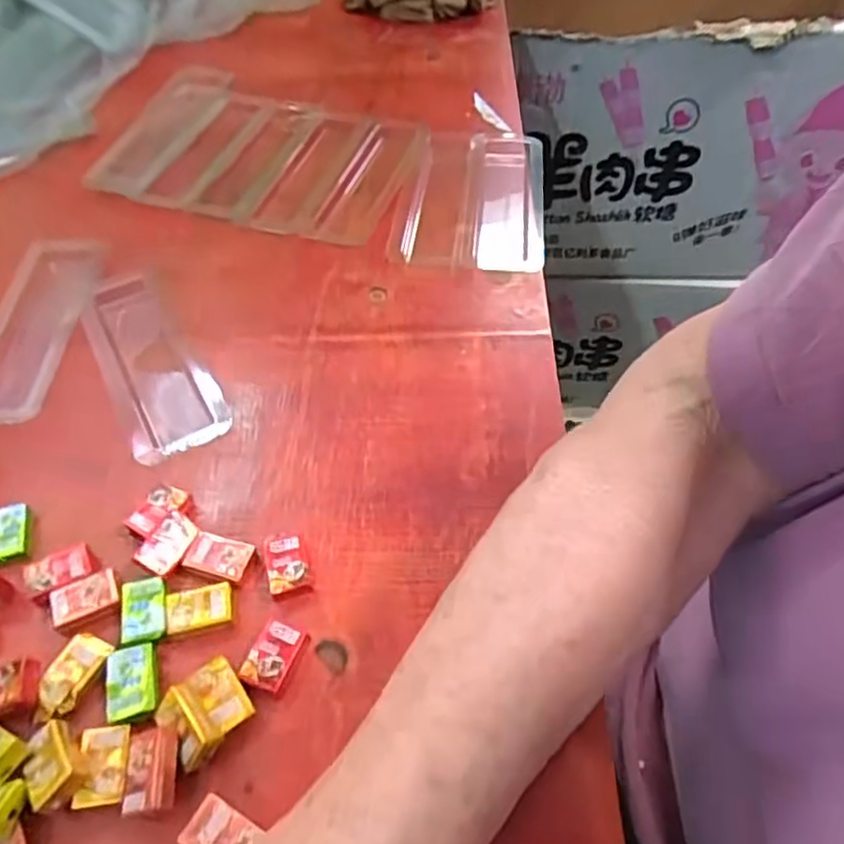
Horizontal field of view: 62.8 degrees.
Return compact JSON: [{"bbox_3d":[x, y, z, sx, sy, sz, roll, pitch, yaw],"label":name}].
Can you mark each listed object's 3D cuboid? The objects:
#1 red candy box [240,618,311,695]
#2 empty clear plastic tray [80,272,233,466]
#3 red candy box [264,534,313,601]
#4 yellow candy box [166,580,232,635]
[{"bbox_3d":[-0.055,0.088,0.259,0.019,0.008,0.025,16,55,13],"label":"red candy box"},{"bbox_3d":[-0.139,-0.034,0.353,0.045,0.008,0.131,-25,56,-17],"label":"empty clear plastic tray"},{"bbox_3d":[-0.055,0.059,0.282,0.016,0.008,0.027,-14,54,-10],"label":"red candy box"},{"bbox_3d":[-0.087,0.073,0.270,0.025,0.005,0.017,-11,53,-7],"label":"yellow candy box"}]

